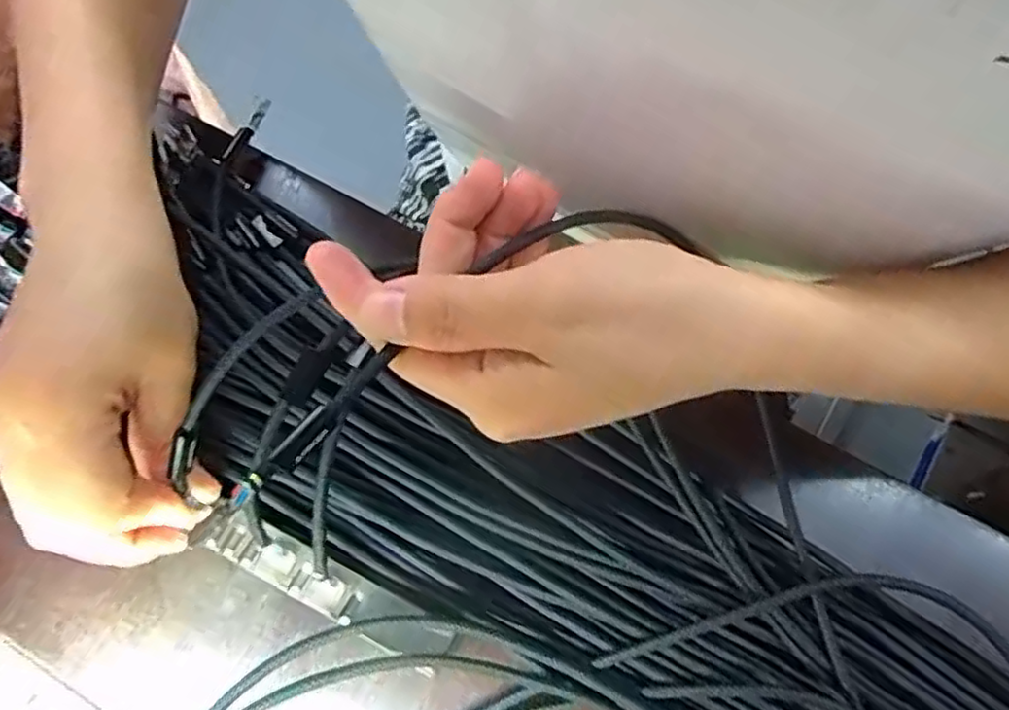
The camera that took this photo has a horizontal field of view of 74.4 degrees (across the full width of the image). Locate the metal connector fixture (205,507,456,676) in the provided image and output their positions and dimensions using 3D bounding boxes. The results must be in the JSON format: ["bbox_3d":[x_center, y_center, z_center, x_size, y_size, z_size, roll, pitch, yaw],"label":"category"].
[{"bbox_3d":[-0.065,0.088,0.251,0.095,0.024,0.017,27,74,8],"label":"metal connector fixture"}]

